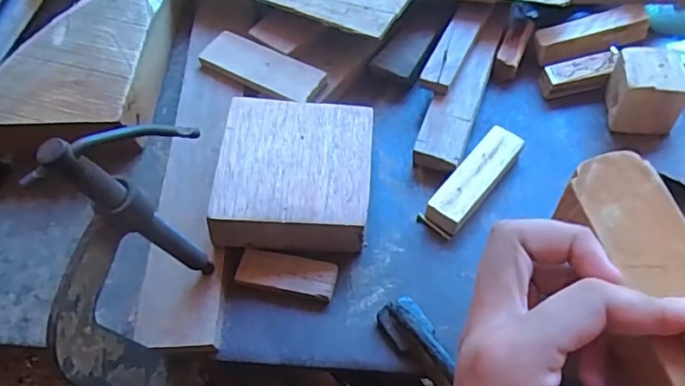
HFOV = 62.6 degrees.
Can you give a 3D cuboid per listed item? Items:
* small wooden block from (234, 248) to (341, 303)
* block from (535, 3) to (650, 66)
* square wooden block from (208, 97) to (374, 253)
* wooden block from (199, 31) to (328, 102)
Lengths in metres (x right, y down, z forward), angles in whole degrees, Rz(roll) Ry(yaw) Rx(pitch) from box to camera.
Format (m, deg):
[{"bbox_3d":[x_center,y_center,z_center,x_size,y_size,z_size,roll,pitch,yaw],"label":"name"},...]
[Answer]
[{"bbox_3d":[-0.032,0.047,0.327,0.057,0.008,0.023,9,60,7],"label":"small wooden block"},{"bbox_3d":[0.175,-0.110,0.395,0.072,0.015,0.025,-15,59,8],"label":"block"},{"bbox_3d":[-0.028,-0.013,0.339,0.087,0.028,0.091,3,60,3],"label":"square wooden block"},{"bbox_3d":[-0.057,-0.090,0.399,0.094,0.008,0.031,29,64,17],"label":"wooden block"}]

